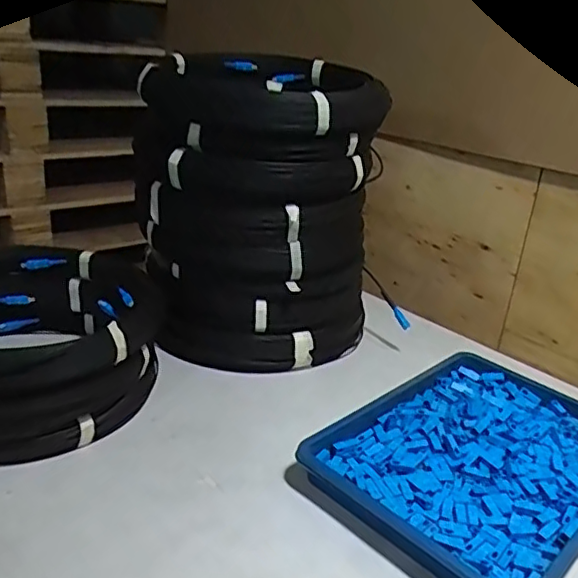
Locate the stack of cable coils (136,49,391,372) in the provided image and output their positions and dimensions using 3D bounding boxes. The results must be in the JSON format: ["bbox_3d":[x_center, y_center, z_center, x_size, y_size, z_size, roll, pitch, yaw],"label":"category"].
[{"bbox_3d":[-0.044,-0.112,0.814,0.293,0.334,0.272,1,24,-8],"label":"stack of cable coils"}]

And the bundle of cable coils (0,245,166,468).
[{"bbox_3d":[-0.274,0.060,0.657,0.256,0.129,0.272,-2,24,-16],"label":"bundle of cable coils"}]

